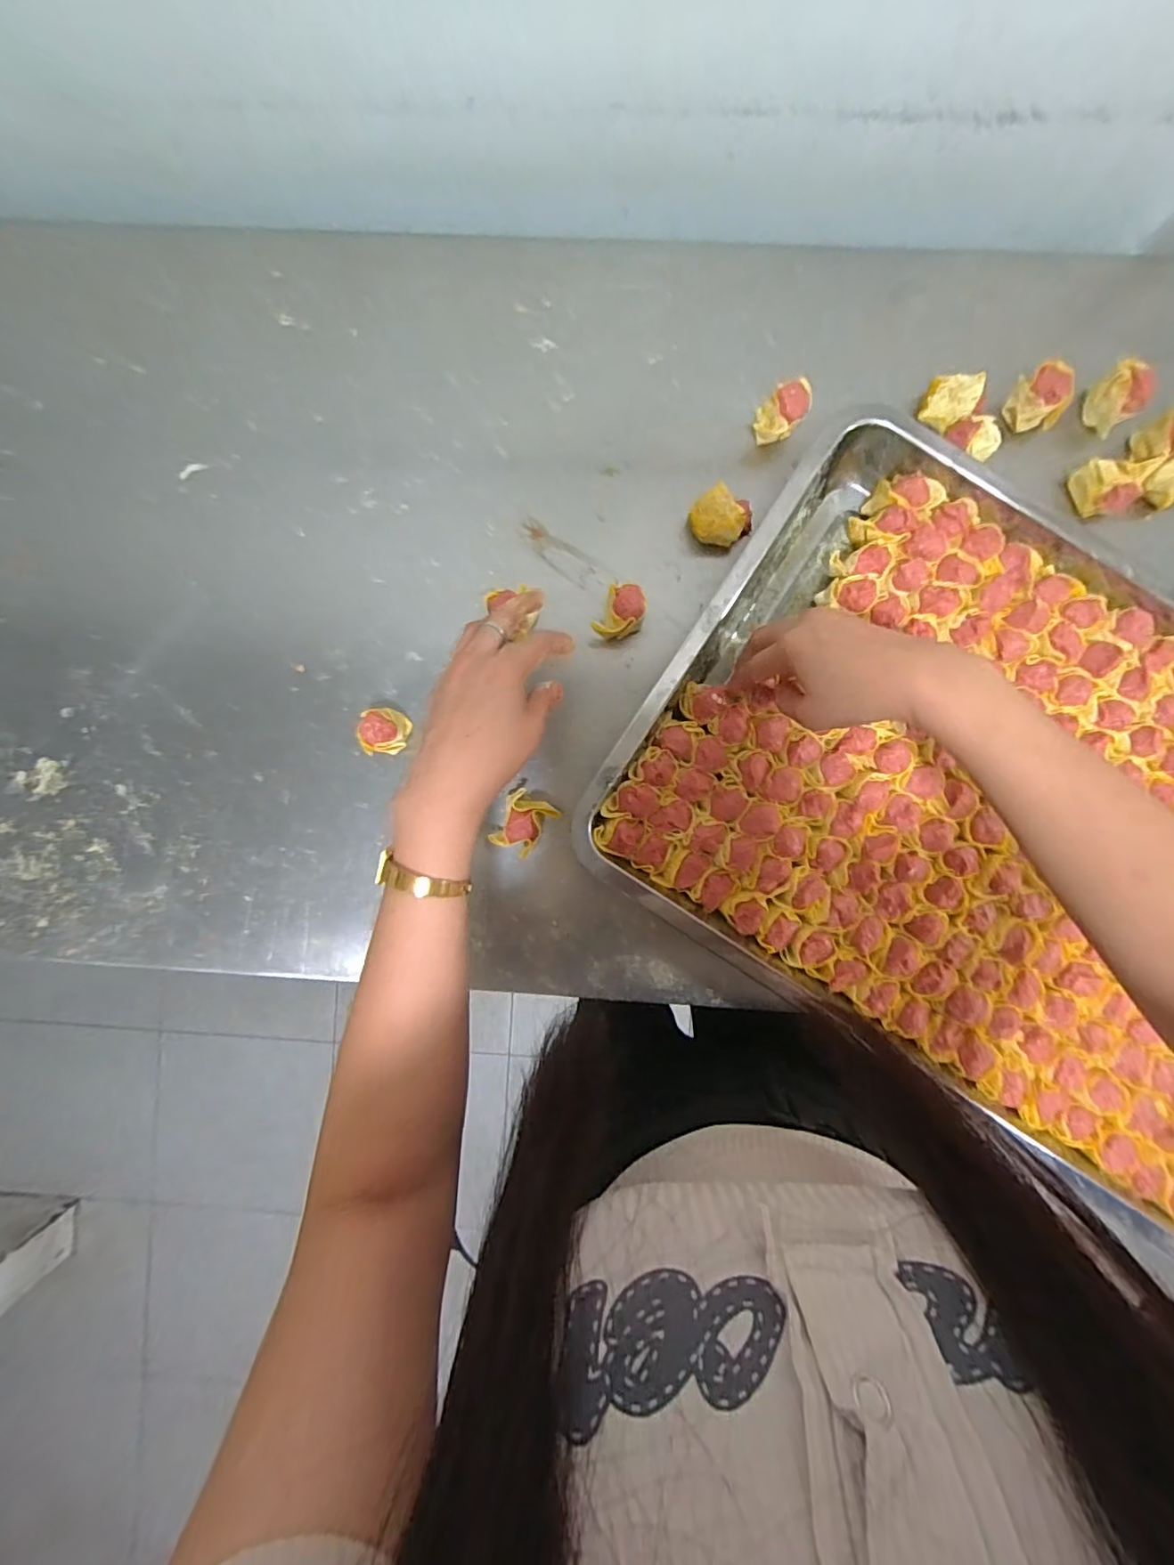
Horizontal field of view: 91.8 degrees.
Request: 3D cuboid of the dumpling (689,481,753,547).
[{"bbox_3d":[0.102,-0.201,0.441,0.042,0.027,0.039,0,91,0],"label":"dumpling"}]

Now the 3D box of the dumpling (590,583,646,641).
[{"bbox_3d":[0.027,-0.129,0.437,0.031,0.035,0.040,29,91,0],"label":"dumpling"}]

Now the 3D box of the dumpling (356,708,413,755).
[{"bbox_3d":[-0.155,-0.039,0.438,0.036,0.034,0.034,0,91,0],"label":"dumpling"}]

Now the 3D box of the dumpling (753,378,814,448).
[{"bbox_3d":[0.149,-0.283,0.434,0.031,0.035,0.045,33,91,0],"label":"dumpling"}]

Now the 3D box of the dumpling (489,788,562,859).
[{"bbox_3d":[-0.049,0.033,0.442,0.036,0.030,0.046,32,91,0],"label":"dumpling"}]

